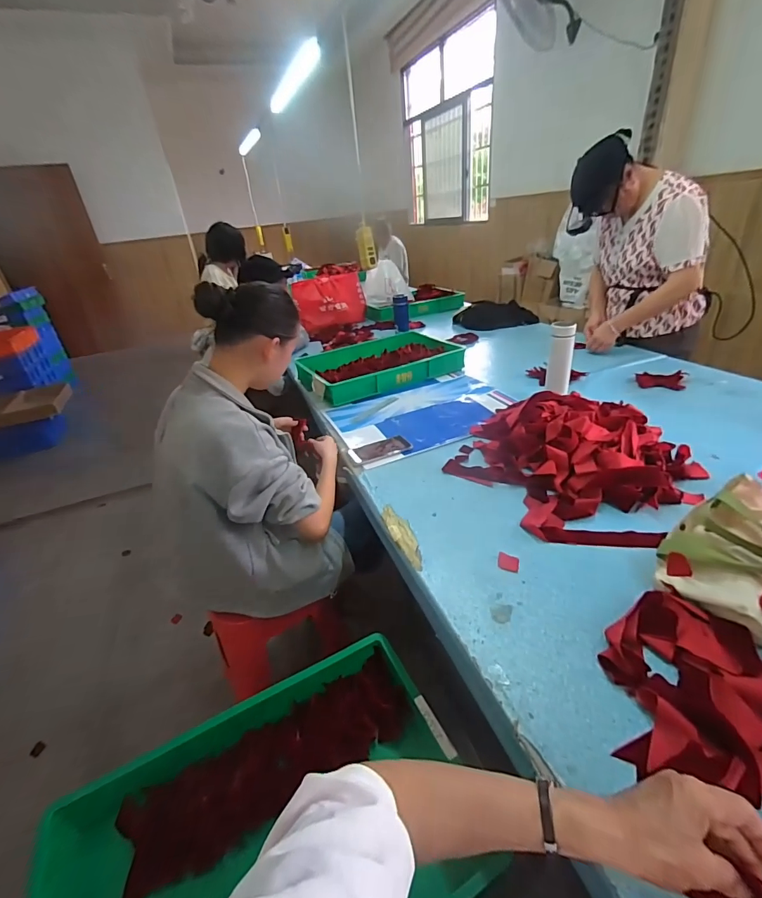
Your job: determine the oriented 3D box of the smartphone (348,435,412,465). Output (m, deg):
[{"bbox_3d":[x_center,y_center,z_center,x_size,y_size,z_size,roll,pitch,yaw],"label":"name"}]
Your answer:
[{"bbox_3d":[-0.003,0.000,1.066,0.158,0.010,0.074,-17,39,-21],"label":"smartphone"}]

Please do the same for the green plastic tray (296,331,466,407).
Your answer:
[{"bbox_3d":[-0.018,-0.334,1.595,0.589,0.080,0.444,-19,32,-22],"label":"green plastic tray"}]

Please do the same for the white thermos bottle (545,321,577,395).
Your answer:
[{"bbox_3d":[0.522,-0.265,1.199,0.067,0.191,0.067,9,33,25],"label":"white thermos bottle"}]

